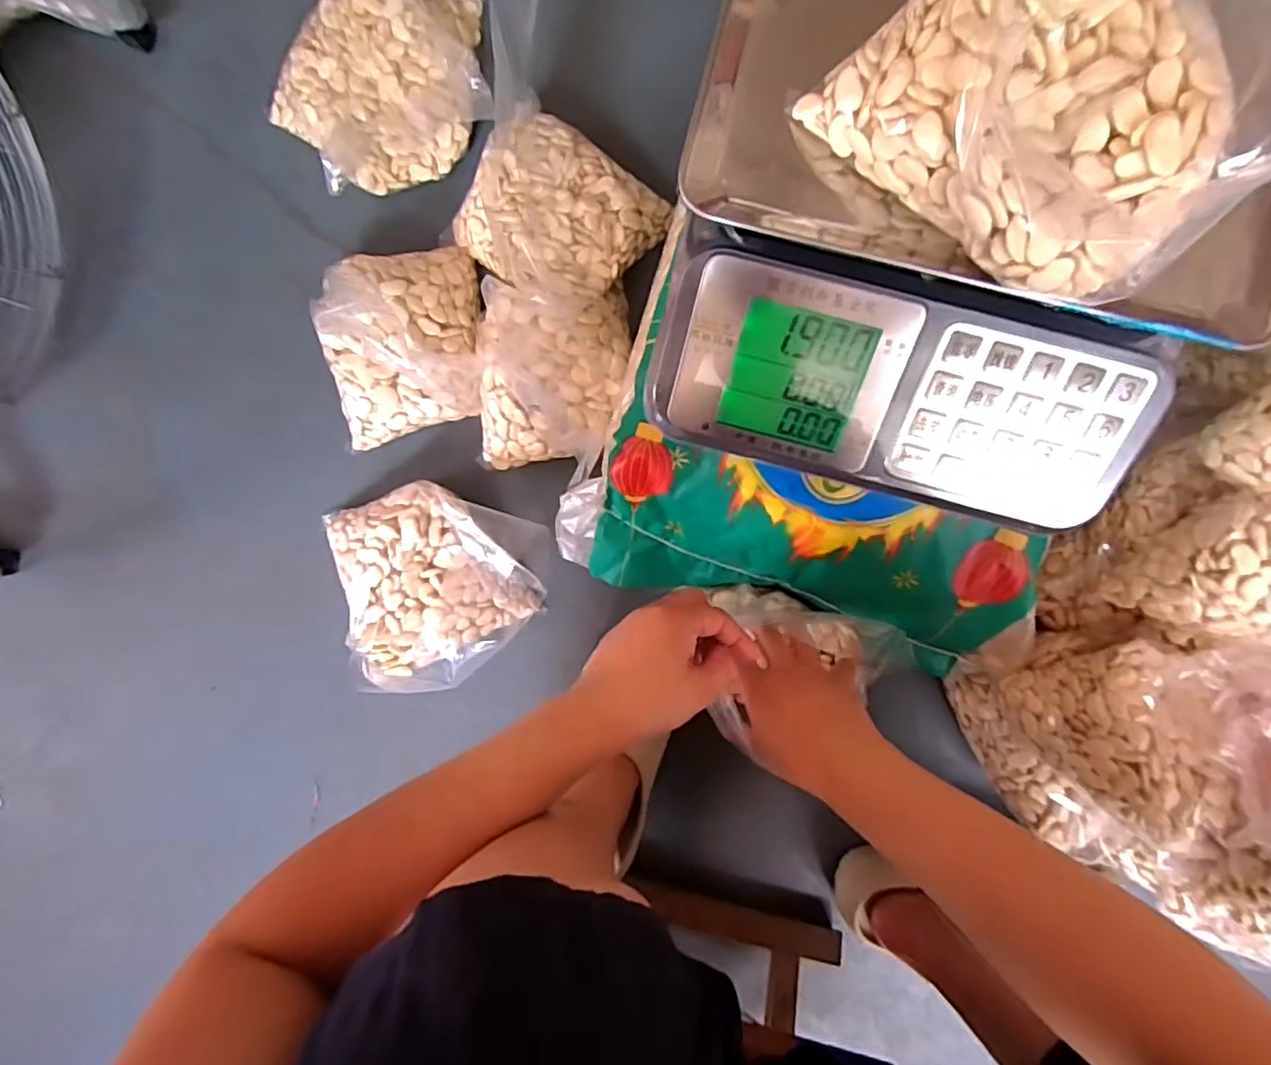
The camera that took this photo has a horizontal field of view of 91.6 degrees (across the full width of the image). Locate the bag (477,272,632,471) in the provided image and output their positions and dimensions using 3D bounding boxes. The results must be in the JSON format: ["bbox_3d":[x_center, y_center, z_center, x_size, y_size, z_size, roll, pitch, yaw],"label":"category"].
[{"bbox_3d":[-0.078,-0.147,0.579,0.139,0.054,0.158,0,94,2],"label":"bag"}]

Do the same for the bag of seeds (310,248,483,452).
[{"bbox_3d":[-0.223,-0.179,0.581,0.147,0.067,0.174,-7,93,3],"label":"bag of seeds"}]

